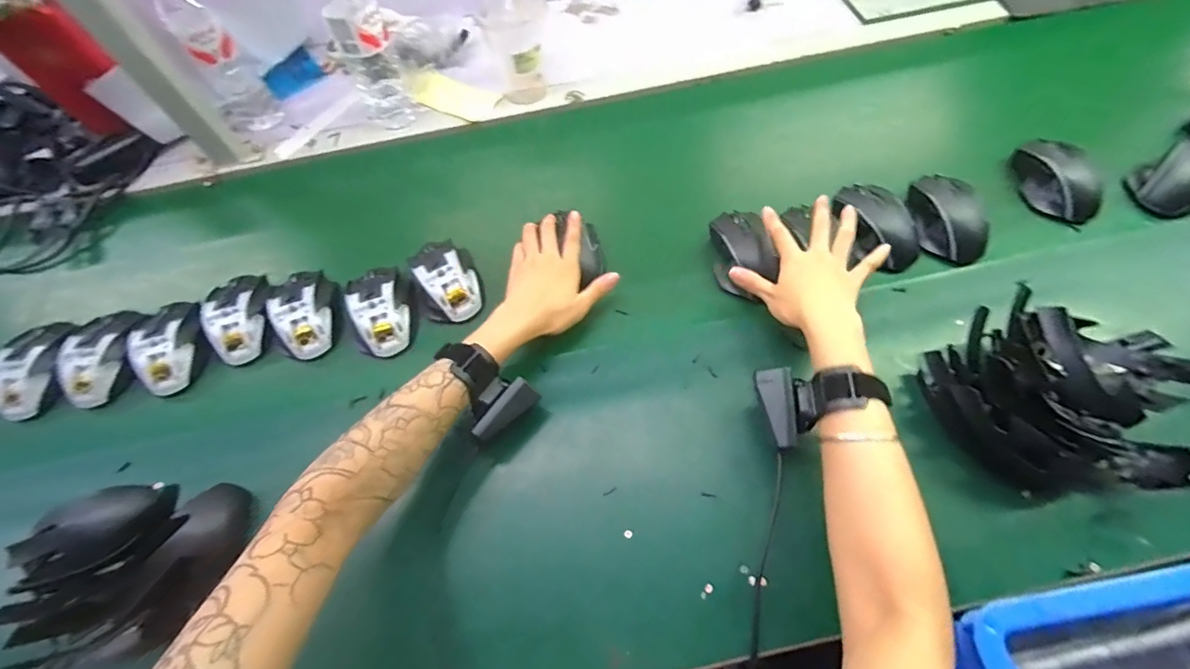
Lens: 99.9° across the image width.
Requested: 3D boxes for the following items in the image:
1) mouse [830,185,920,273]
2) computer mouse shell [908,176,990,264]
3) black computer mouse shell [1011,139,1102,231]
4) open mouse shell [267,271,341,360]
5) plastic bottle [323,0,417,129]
[{"bbox_3d":[0.318,-0.125,0.566,0.076,0.037,0.108,-4,61,2],"label":"mouse"},{"bbox_3d":[0.400,-0.134,0.566,0.076,0.033,0.112,-3,61,2],"label":"computer mouse shell"},{"bbox_3d":[0.541,-0.181,0.579,0.067,0.031,0.112,-3,61,2],"label":"black computer mouse shell"},{"bbox_3d":[-0.331,-0.028,0.575,0.065,0.036,0.106,-16,62,-5],"label":"open mouse shell"},{"bbox_3d":[-0.298,-0.382,0.645,0.067,0.213,0.060,-25,63,-10],"label":"plastic bottle"}]

